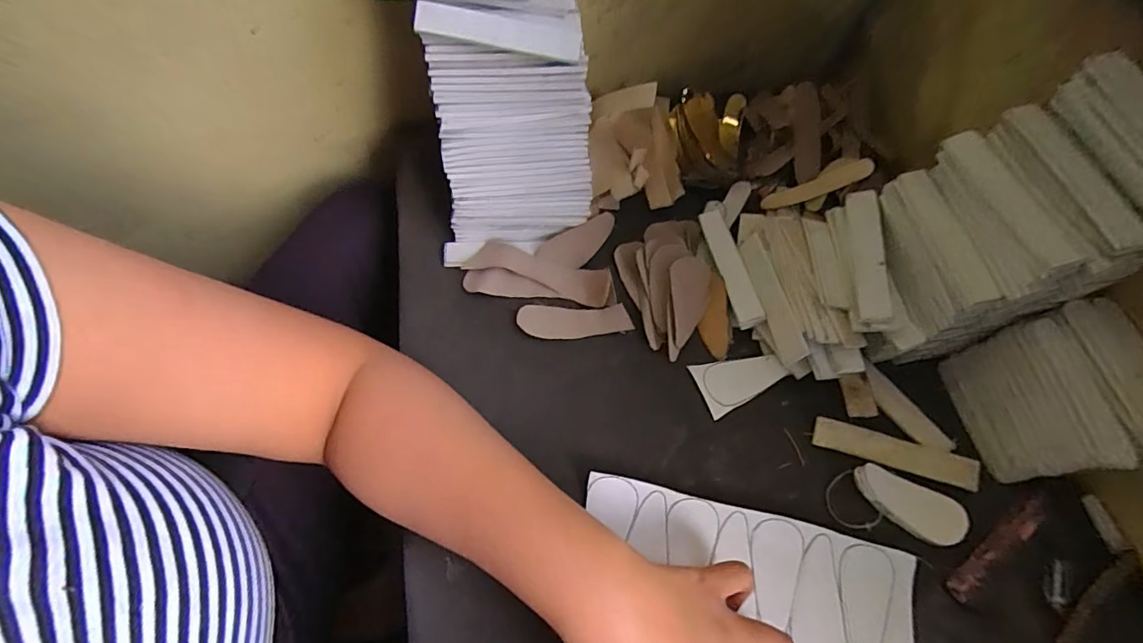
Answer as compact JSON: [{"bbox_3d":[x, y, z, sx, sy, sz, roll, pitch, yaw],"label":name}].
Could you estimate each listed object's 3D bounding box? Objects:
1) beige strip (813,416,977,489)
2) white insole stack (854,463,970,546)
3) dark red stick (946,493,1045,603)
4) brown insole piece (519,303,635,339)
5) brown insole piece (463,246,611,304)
[{"bbox_3d":[0.226,0.091,0.358,0.110,0.004,0.023,15,63,5],"label":"beige strip"},{"bbox_3d":[0.222,0.121,0.339,0.072,0.006,0.034,21,64,8],"label":"white insole stack"},{"bbox_3d":[0.280,0.147,0.337,0.097,0.004,0.016,-30,68,-16],"label":"dark red stick"},{"bbox_3d":[0.002,-0.001,0.395,0.084,0.011,0.028,-1,63,-3],"label":"brown insole piece"},{"bbox_3d":[-0.025,-0.041,0.410,0.114,0.014,0.028,16,63,6],"label":"brown insole piece"}]

